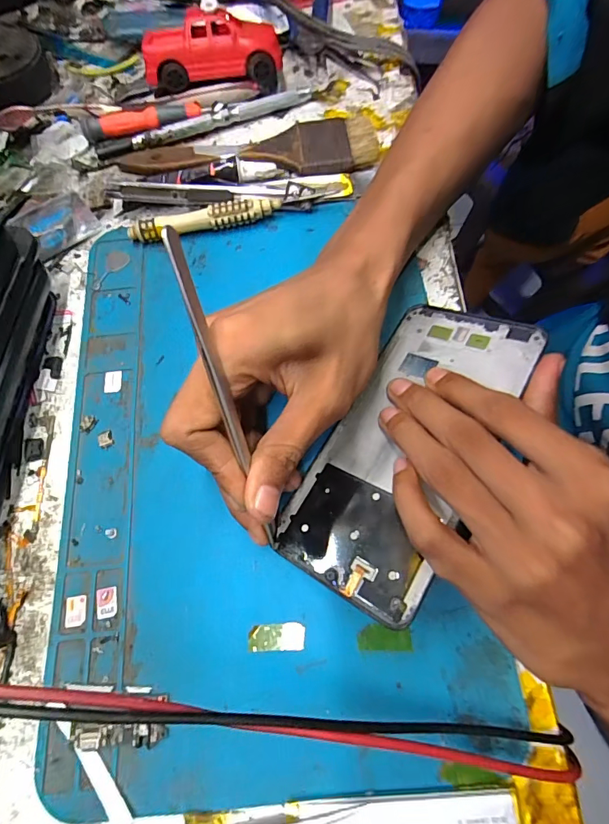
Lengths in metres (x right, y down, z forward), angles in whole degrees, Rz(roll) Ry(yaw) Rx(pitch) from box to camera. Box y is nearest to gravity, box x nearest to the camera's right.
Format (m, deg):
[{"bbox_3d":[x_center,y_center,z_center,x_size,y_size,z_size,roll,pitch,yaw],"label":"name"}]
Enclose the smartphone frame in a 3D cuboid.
[{"bbox_3d":[0.048,0.011,0.196,0.071,0.004,0.149,23,71,33],"label":"smartphone frame"}]

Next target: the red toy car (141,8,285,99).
[{"bbox_3d":[-0.064,-0.253,0.293,0.094,0.040,0.044,-8,69,-1],"label":"red toy car"}]

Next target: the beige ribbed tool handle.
[{"bbox_3d":[-0.061,-0.118,0.257,0.092,0.015,0.010,-11,69,-2],"label":"beige ribbed tool handle"}]

